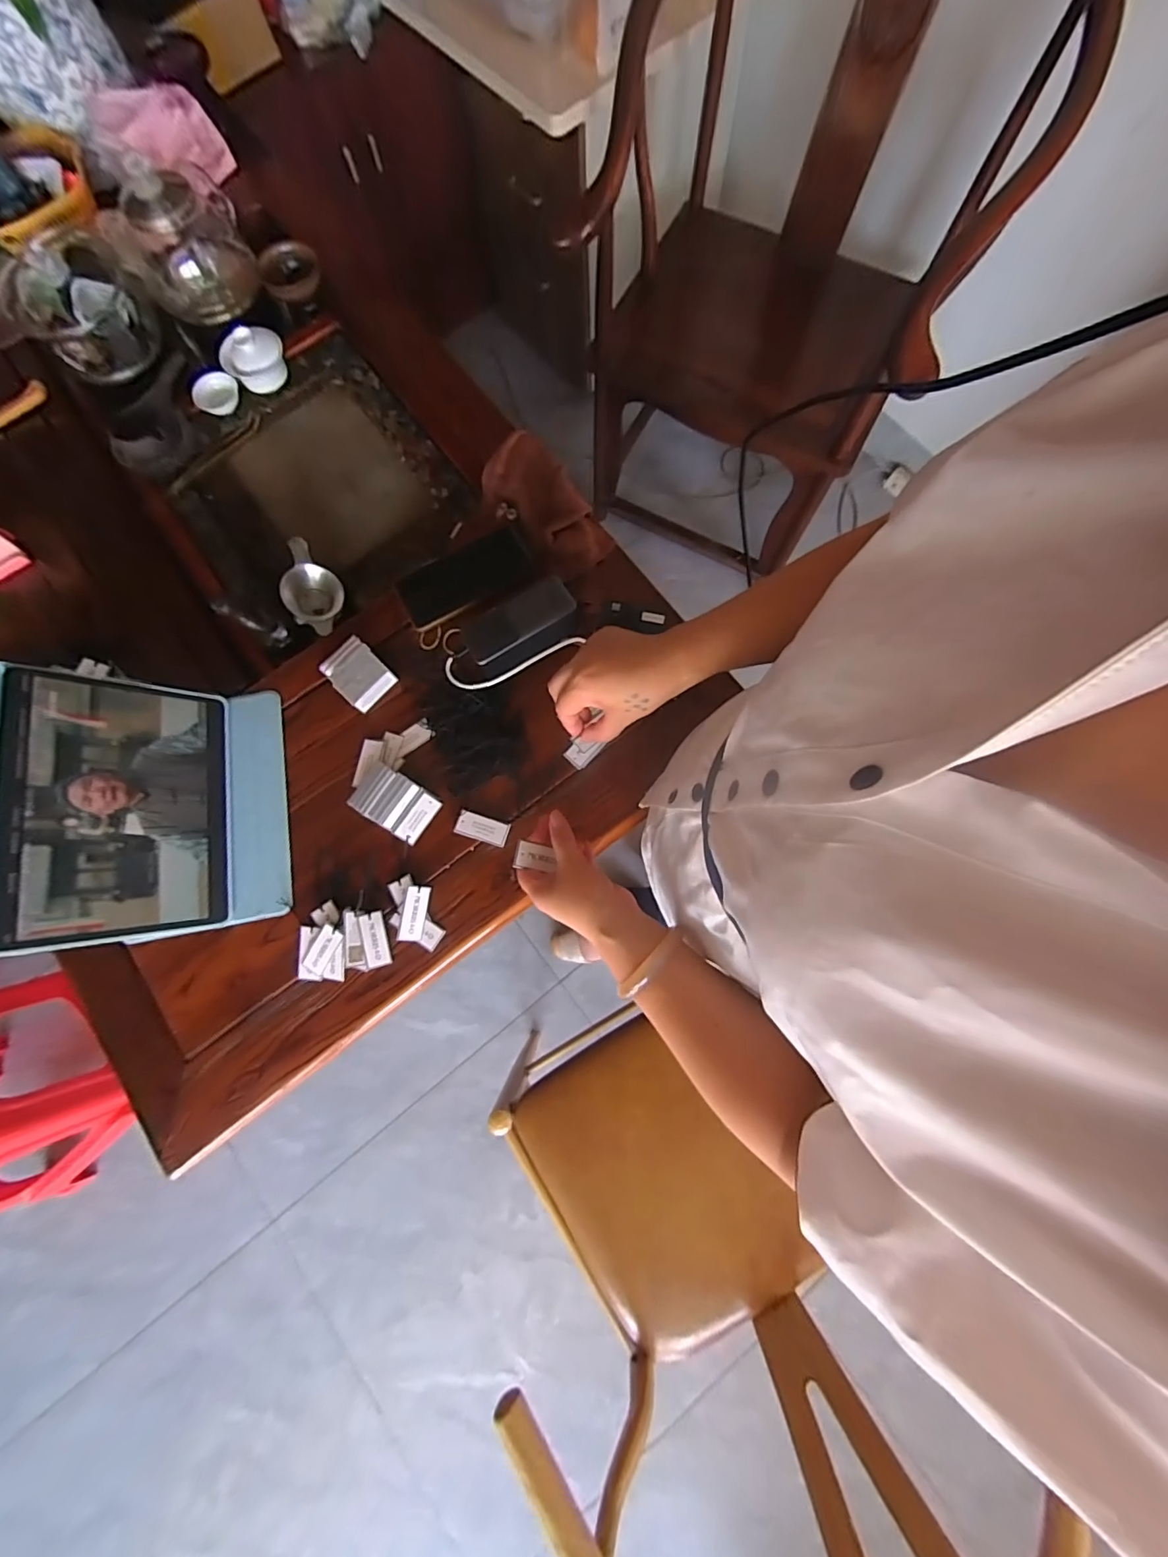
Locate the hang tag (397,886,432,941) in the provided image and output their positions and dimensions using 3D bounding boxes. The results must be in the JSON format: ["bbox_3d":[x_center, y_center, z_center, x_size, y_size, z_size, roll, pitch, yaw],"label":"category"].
[{"bbox_3d":[-0.187,0.149,0.571,0.025,0.006,0.060,13,84,-10],"label":"hang tag"}]

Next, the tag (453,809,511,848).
[{"bbox_3d":[-0.117,0.057,0.591,0.061,0.007,0.029,17,83,8],"label":"tag"}]

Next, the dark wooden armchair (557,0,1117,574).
[{"bbox_3d":[0.377,-1.003,1.056,0.665,0.831,0.700,25,80,6],"label":"dark wooden armchair"}]

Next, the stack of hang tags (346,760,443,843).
[{"bbox_3d":[-0.219,0.026,0.596,0.093,0.014,0.061,31,81,7],"label":"stack of hang tags"}]

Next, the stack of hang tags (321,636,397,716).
[{"bbox_3d":[-0.277,-0.130,0.627,0.062,0.029,0.081,-44,81,-7],"label":"stack of hang tags"}]

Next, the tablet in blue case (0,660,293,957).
[{"bbox_3d":[-0.450,0.024,0.539,0.194,0.148,0.267,-10,78,-1],"label":"tablet in blue case"}]

